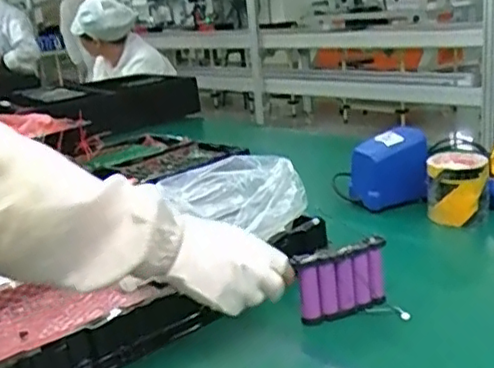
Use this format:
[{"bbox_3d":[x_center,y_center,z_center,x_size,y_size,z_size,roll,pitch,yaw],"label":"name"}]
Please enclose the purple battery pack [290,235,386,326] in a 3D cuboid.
[{"bbox_3d":[0.109,0.110,0.736,0.109,0.078,0.020,-10,17,-17],"label":"purple battery pack"}]

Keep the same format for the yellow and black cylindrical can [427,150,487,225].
[{"bbox_3d":[0.326,0.002,1.000,0.089,0.095,0.094,0,17,16],"label":"yellow and black cylindrical can"}]

